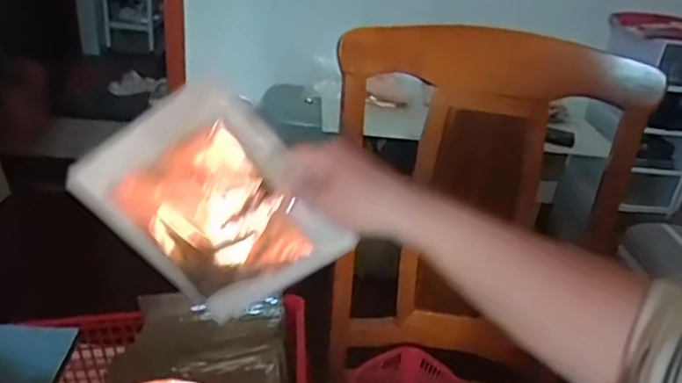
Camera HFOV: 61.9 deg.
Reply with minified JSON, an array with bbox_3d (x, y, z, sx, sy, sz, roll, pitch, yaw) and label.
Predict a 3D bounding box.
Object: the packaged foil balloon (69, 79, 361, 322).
[{"bbox_3d":[-0.110,0.013,0.499,0.173,0.194,0.020,-35,18,17],"label":"packaged foil balloon"}]

